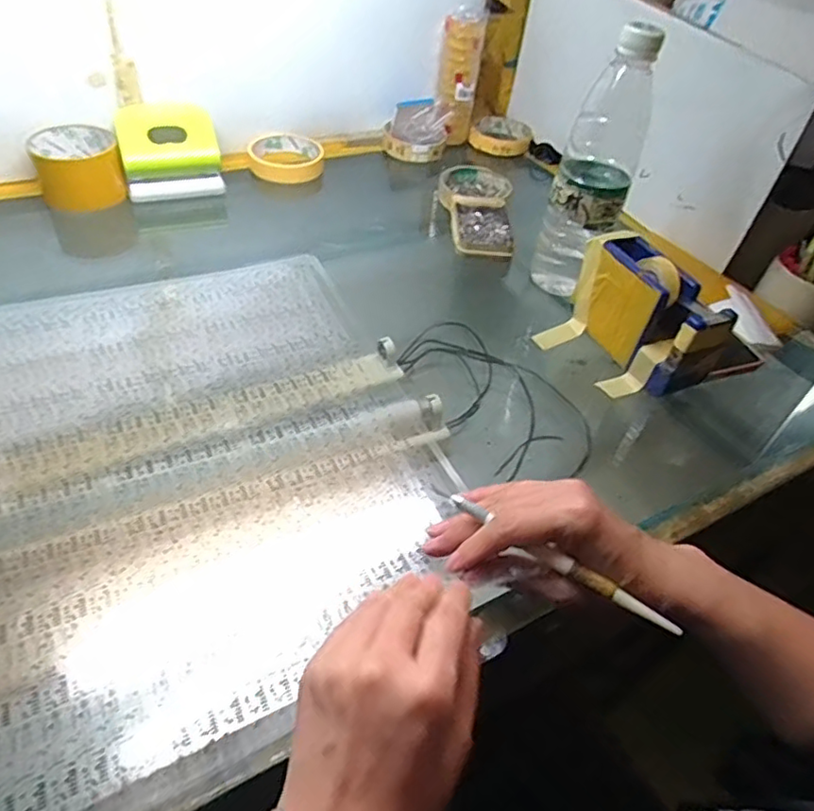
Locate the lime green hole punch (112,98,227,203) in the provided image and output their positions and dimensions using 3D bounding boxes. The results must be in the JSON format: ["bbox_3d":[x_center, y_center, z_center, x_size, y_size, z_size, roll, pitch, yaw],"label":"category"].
[{"bbox_3d":[-0.254,-0.273,0.658,0.100,0.075,0.056,-11,48,-18],"label":"lime green hole punch"}]

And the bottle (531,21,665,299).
[{"bbox_3d":[0.165,-0.203,0.538,0.064,0.219,0.070,18,46,10],"label":"bottle"}]

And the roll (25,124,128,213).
[{"bbox_3d":[-0.344,-0.250,0.646,0.080,0.060,0.080,-14,49,-20],"label":"roll"}]

